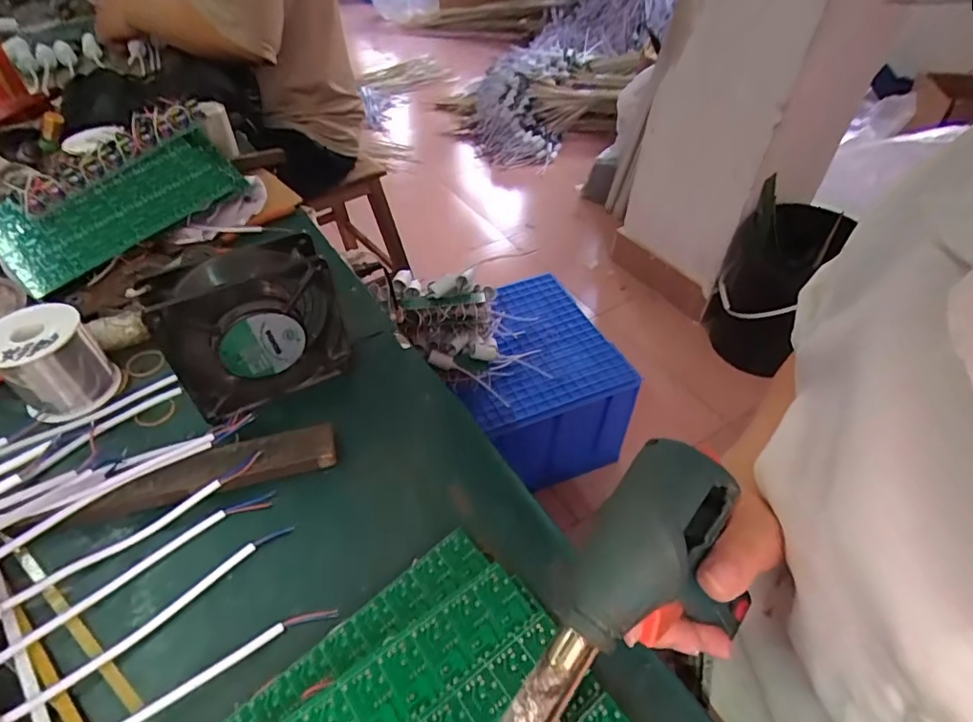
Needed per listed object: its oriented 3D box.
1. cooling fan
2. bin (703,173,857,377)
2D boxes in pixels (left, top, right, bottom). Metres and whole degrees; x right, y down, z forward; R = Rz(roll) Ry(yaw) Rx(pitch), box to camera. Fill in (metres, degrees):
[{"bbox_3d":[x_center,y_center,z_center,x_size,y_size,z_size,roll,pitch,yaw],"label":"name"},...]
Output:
[{"bbox_3d":[-0.172,-0.026,0.403,0.122,0.116,0.053,-17,50,-21],"label":"cooling fan"},{"bbox_3d":[0.785,-0.178,1.472,0.257,0.431,0.246,1,46,0],"label":"bin"}]

